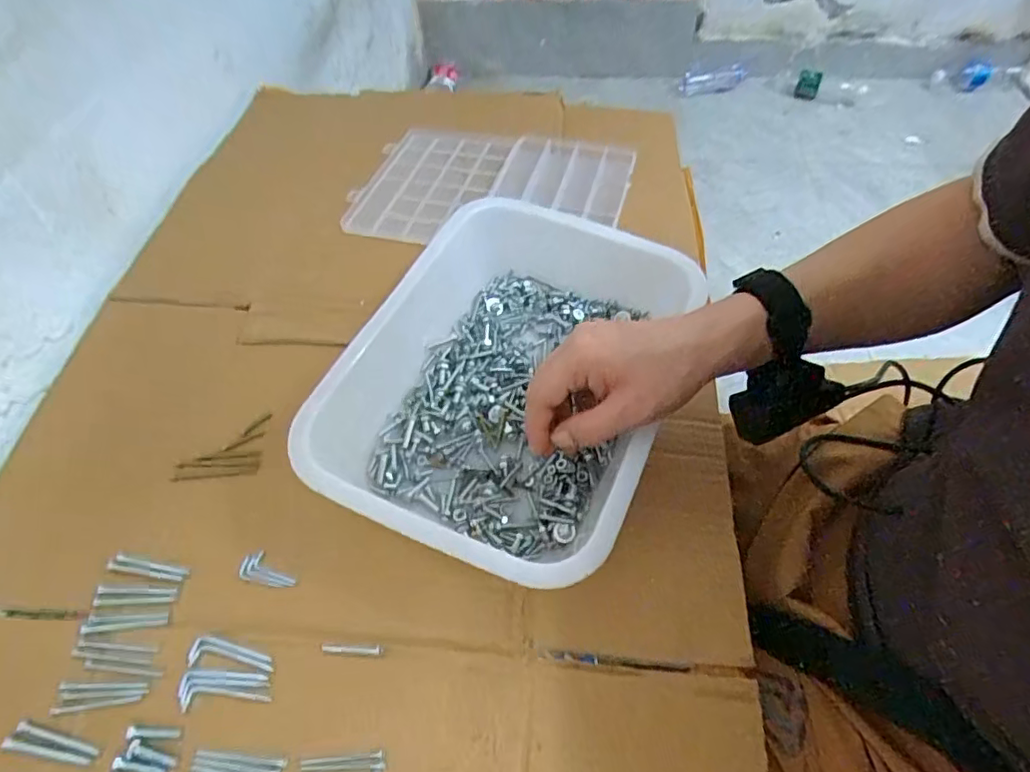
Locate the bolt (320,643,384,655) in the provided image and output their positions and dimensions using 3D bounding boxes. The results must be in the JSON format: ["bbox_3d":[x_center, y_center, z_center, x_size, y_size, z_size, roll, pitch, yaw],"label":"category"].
[{"bbox_3d":[-0.101,0.162,0.360,0.039,0.005,0.006,2,56,2],"label":"bolt"}]

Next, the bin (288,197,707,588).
[{"bbox_3d":[-0.001,-0.009,0.433,0.204,0.075,0.293,18,58,12],"label":"bin"}]

